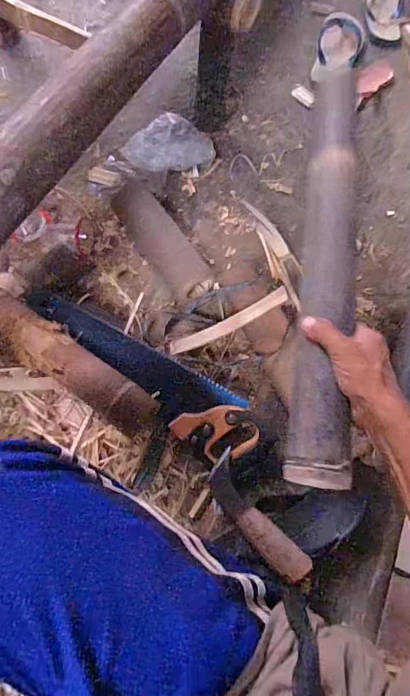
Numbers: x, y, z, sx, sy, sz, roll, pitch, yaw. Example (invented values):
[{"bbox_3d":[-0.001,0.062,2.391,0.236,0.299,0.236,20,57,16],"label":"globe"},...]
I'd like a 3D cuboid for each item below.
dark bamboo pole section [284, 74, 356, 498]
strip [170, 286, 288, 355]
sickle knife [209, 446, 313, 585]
[{"bbox_3d":[0.157,-0.133,0.543,0.062,0.049,0.590,9,68,1],"label":"dark bamboo pole section"},{"bbox_3d":[0.037,-0.040,0.711,0.214,0.016,0.024,-27,69,17],"label":"strip"},{"bbox_3d":[0.075,0.251,0.635,0.058,0.047,0.201,-34,56,-15],"label":"sickle knife"}]

